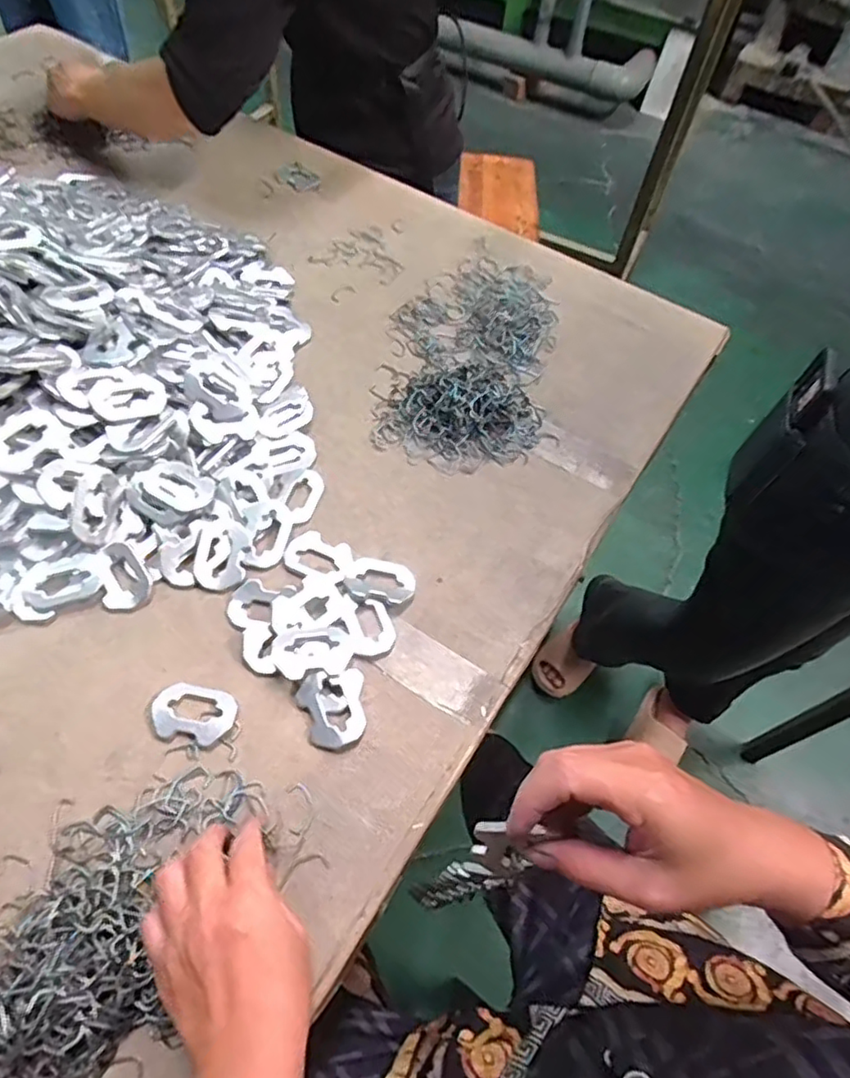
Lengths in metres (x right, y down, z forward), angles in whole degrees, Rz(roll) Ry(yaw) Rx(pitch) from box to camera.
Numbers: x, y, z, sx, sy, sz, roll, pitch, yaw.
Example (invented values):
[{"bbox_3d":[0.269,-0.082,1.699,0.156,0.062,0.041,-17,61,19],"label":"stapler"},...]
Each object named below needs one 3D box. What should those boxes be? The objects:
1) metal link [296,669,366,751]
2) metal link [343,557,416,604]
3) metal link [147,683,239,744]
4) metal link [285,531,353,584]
[{"bbox_3d":[-0.067,0.126,0.470,0.048,0.010,0.055,-10,59,-11],"label":"metal link"},{"bbox_3d":[-0.037,0.033,0.539,0.058,0.012,0.045,12,57,3],"label":"metal link"},{"bbox_3d":[-0.170,0.128,0.464,0.060,0.004,0.039,10,57,2],"label":"metal link"},{"bbox_3d":[-0.091,0.014,0.541,0.057,0.006,0.039,26,59,11],"label":"metal link"}]

